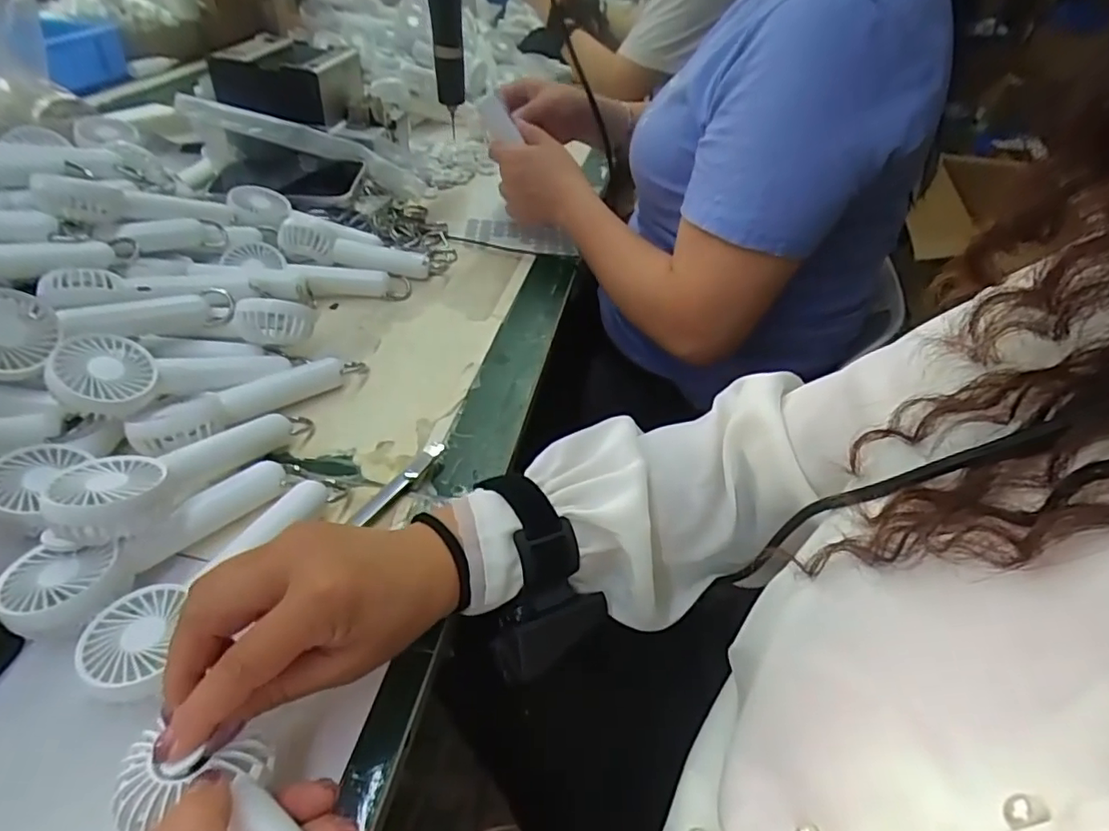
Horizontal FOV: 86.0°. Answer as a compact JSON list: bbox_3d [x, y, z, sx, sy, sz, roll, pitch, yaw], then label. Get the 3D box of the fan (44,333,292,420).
[{"bbox_3d":[-0.265,-0.029,0.424,0.050,0.038,0.147,37,28,30],"label":"fan"}]

